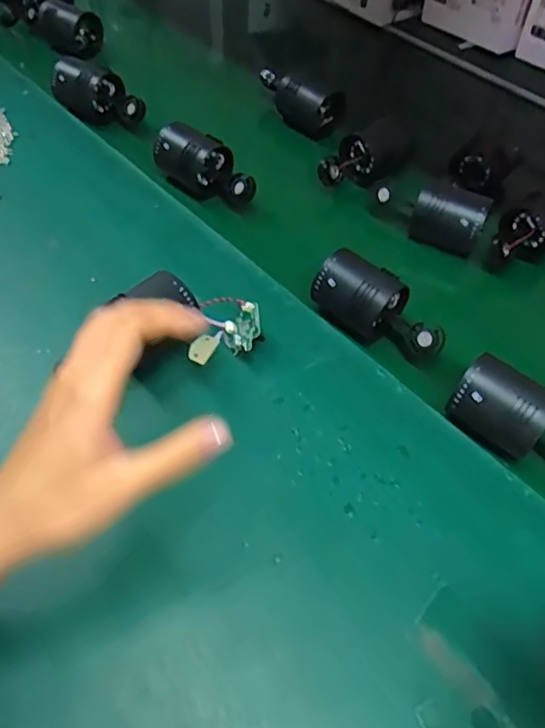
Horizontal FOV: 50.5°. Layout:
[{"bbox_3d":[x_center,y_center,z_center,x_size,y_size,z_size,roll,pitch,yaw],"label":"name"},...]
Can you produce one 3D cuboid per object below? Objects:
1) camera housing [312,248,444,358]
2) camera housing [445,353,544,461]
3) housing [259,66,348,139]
[{"bbox_3d":[0.089,-0.046,0.483,0.113,0.043,0.055,34,61,24],"label":"camera housing"},{"bbox_3d":[0.190,0.043,0.426,0.117,0.057,0.054,26,54,16],"label":"camera housing"},{"bbox_3d":[0.029,-0.324,0.709,0.063,0.058,0.109,-38,61,-24],"label":"housing"}]

